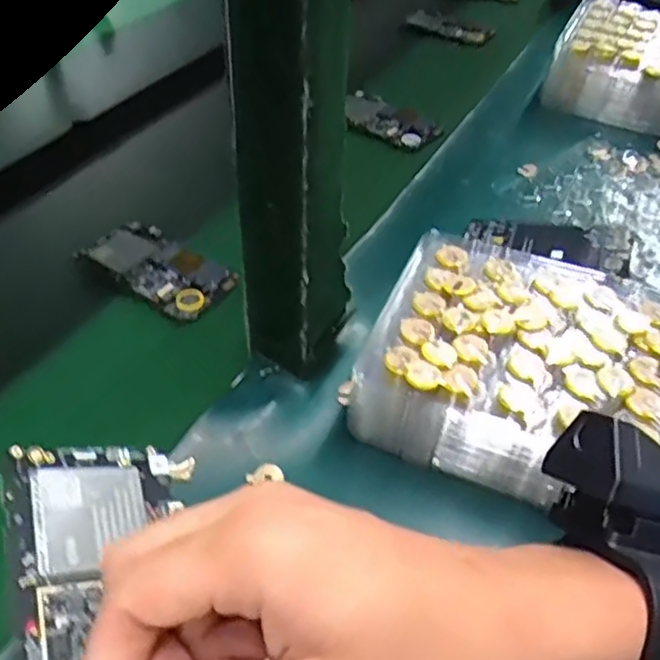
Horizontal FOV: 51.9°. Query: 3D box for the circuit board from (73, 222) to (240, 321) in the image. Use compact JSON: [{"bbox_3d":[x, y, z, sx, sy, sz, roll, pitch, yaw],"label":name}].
[{"bbox_3d":[-0.133,-0.051,0.526,0.125,0.012,0.060,29,50,27],"label":"circuit board"}]

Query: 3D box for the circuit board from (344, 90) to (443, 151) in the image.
[{"bbox_3d":[0.060,-0.218,0.713,0.057,0.020,0.113,-34,53,-31],"label":"circuit board"}]

